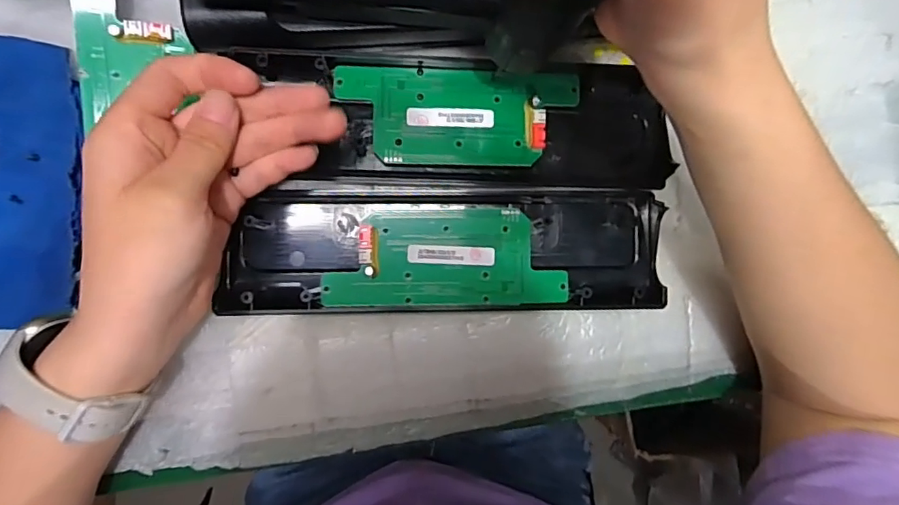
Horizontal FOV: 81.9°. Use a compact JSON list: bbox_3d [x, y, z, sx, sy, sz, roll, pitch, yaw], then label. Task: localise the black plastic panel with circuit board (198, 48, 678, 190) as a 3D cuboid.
[{"bbox_3d":[0.012,-0.073,0.292,0.233,0.013,0.070,0,93,-5],"label":"black plastic panel with circuit board"}]

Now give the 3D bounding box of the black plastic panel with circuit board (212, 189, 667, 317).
[{"bbox_3d":[0.000,0.000,0.291,0.241,0.018,0.069,0,93,-5],"label":"black plastic panel with circuit board"}]

